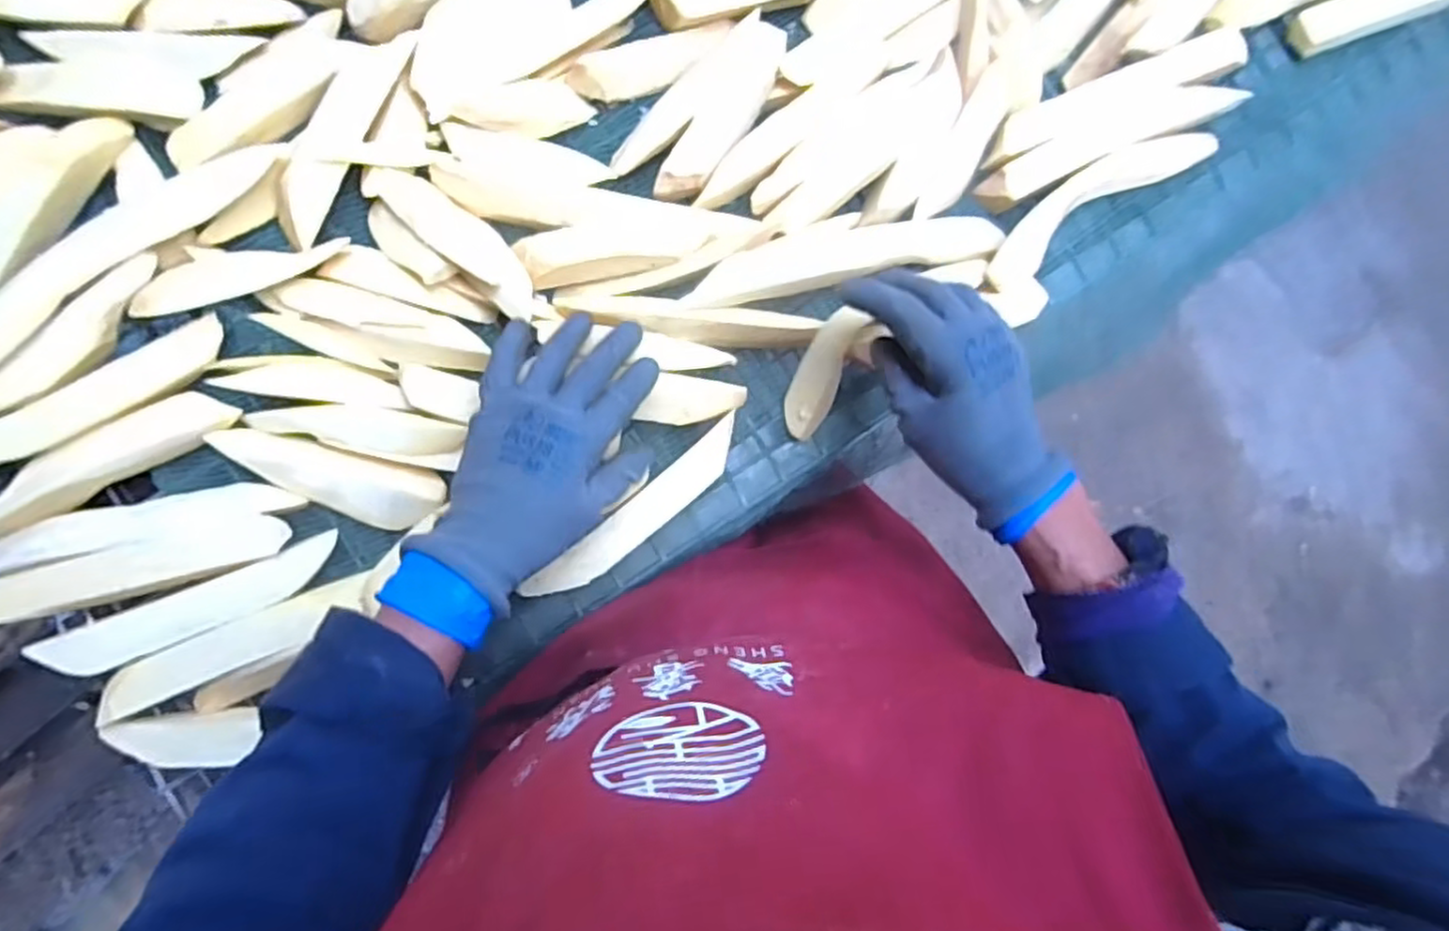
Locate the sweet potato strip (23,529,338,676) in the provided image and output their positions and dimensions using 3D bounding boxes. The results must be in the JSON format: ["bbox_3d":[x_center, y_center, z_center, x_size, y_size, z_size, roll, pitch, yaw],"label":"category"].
[{"bbox_3d":[-0.333,0.091,0.456,0.176,0.022,0.030,-22,95,-6],"label":"sweet potato strip"}]

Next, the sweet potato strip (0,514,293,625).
[{"bbox_3d":[-0.370,0.064,0.448,0.193,0.016,0.031,-15,95,-7],"label":"sweet potato strip"}]

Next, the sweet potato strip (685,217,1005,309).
[{"bbox_3d":[0.082,-0.147,0.506,0.220,0.021,0.038,-12,94,-7],"label":"sweet potato strip"}]

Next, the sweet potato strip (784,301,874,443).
[{"bbox_3d":[0.068,-0.064,0.496,0.029,0.012,0.093,21,109,-8],"label":"sweet potato strip"}]

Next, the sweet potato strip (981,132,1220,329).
[{"bbox_3d":[0.272,-0.190,0.532,0.210,0.034,0.060,-42,97,-4],"label":"sweet potato strip"}]

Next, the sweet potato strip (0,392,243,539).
[{"bbox_3d":[-0.397,-0.003,0.458,0.163,0.016,0.037,-29,96,-5],"label":"sweet potato strip"}]

